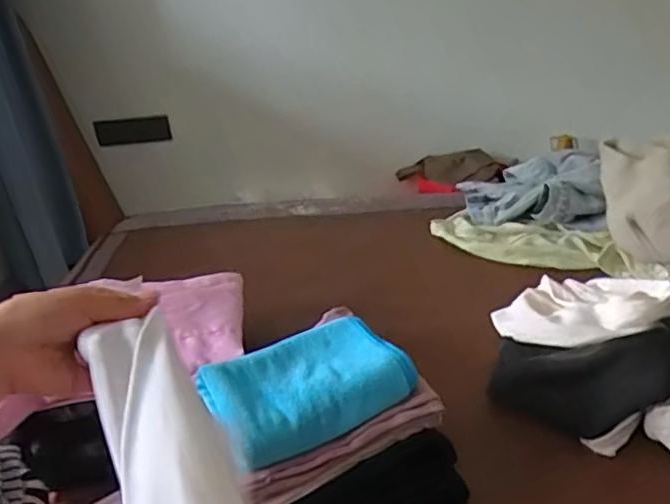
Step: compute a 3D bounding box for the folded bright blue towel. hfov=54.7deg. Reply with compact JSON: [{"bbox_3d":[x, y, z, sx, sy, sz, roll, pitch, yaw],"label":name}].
[{"bbox_3d":[-0.029,0.126,0.627,0.185,0.045,0.121,-18,31,-22],"label":"folded bright blue towel"}]

